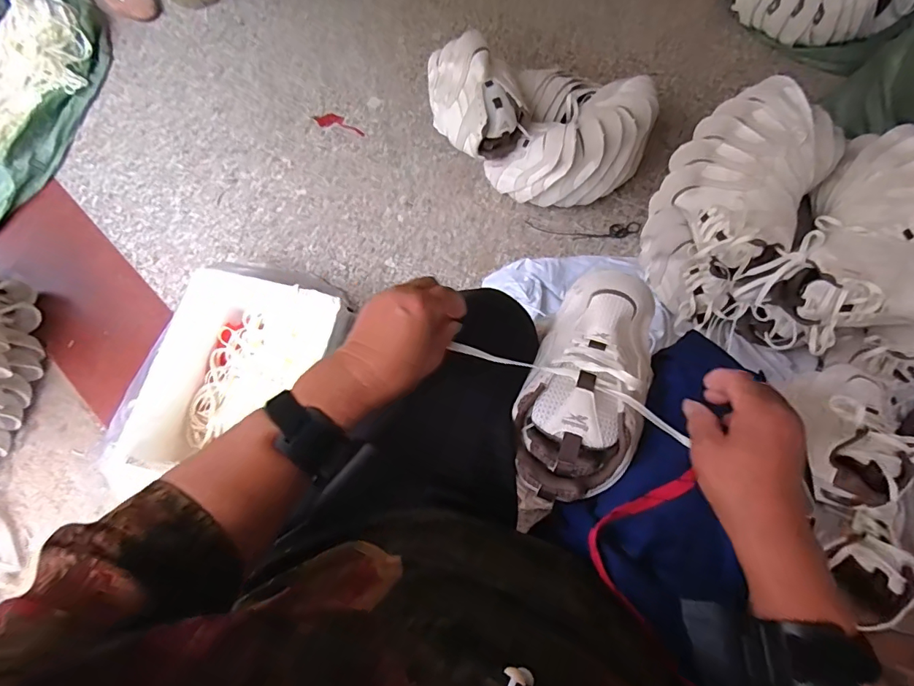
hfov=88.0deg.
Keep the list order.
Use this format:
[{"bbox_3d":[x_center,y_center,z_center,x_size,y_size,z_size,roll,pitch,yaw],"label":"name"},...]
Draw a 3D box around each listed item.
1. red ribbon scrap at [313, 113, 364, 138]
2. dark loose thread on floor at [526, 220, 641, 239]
[{"bbox_3d":[-0.266,-0.504,1.088,0.126,0.008,0.041,17,74,3],"label":"red ribbon scrap"},{"bbox_3d":[0.266,-0.237,0.995,0.235,0.010,0.036,1,74,-1],"label":"dark loose thread on floor"}]

